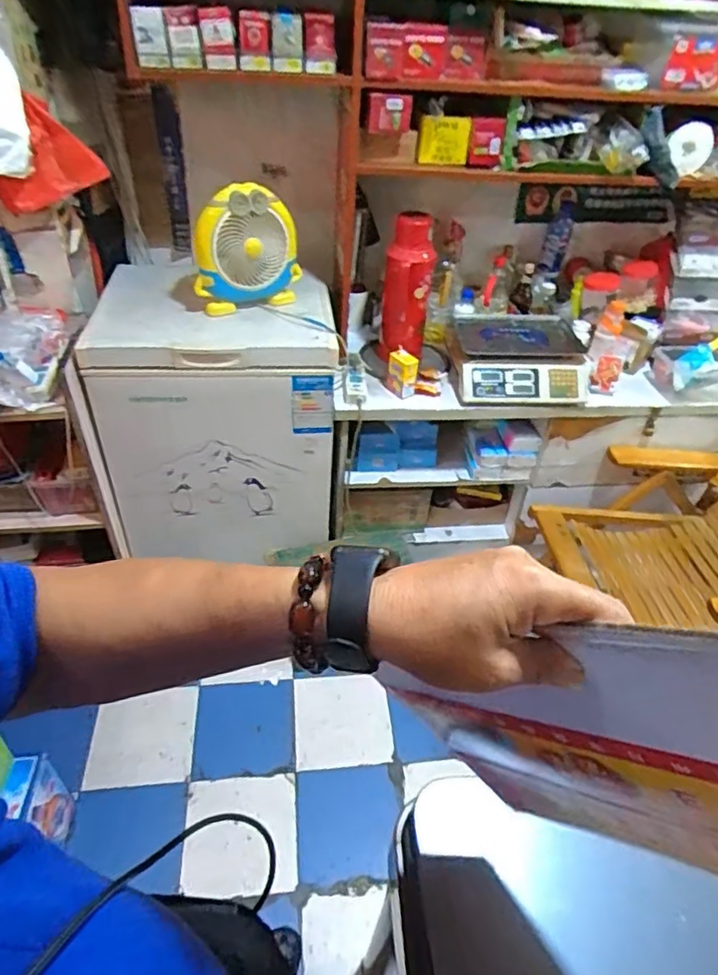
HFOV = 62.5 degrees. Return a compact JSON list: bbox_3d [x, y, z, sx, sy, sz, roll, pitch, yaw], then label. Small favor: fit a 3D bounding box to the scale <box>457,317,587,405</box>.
[{"bbox_3d":[0.446,-0.353,1.639,0.375,0.100,0.330,6,41,1],"label":"scale"}]

